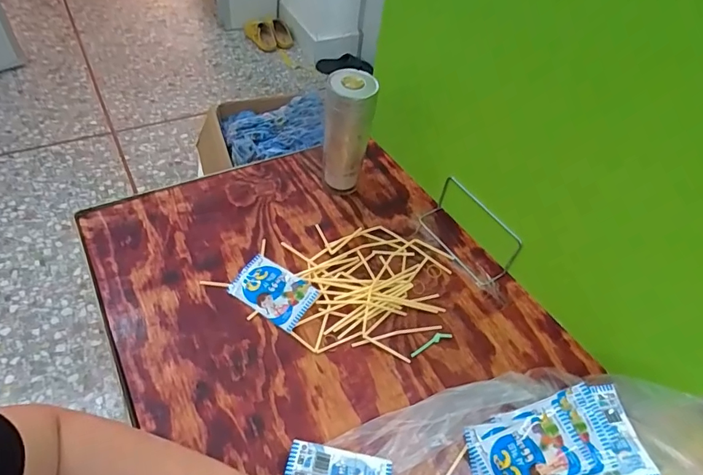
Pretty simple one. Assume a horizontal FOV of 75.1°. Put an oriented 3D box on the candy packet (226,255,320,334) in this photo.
[{"bbox_3d":[-0.103,0.070,0.602,0.107,0.016,0.067,29,54,17],"label":"candy packet"}]

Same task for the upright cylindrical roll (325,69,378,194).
[{"bbox_3d":[-0.006,-0.147,0.677,0.062,0.194,0.049,5,50,-3],"label":"upright cylindrical roll"}]

